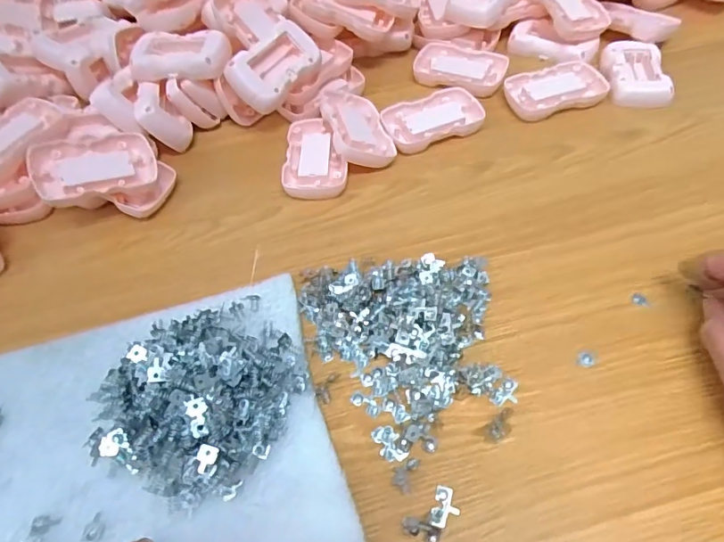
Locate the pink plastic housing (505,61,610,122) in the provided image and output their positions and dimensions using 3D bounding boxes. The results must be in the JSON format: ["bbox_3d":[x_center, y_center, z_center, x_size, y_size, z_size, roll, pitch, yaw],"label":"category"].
[{"bbox_3d":[0.183,-0.171,0.479,0.091,0.012,0.060,-16,55,-6],"label":"pink plastic housing"}]

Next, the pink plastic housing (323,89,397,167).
[{"bbox_3d":[-0.007,-0.129,0.455,0.057,0.017,0.090,5,48,-27],"label":"pink plastic housing"}]

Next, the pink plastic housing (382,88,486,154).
[{"bbox_3d":[0.065,-0.138,0.466,0.089,0.016,0.057,-19,56,-8],"label":"pink plastic housing"}]

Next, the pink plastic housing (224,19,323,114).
[{"bbox_3d":[-0.080,-0.186,0.458,0.052,0.026,0.090,44,66,-10],"label":"pink plastic housing"}]

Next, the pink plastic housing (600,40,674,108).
[{"bbox_3d":[0.263,-0.189,0.486,0.054,0.021,0.084,4,56,8],"label":"pink plastic housing"}]

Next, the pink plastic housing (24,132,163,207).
[{"bbox_3d":[-0.214,-0.084,0.405,0.090,0.015,0.056,-13,75,-22],"label":"pink plastic housing"}]

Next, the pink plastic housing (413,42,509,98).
[{"bbox_3d":[0.097,-0.202,0.507,0.089,0.019,0.060,14,57,14],"label":"pink plastic housing"}]

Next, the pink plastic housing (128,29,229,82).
[{"bbox_3d":[-0.168,-0.196,0.463,0.087,0.022,0.052,3,55,7],"label":"pink plastic housing"}]

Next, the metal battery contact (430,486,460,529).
[{"bbox_3d":[0.046,0.130,0.278,0.014,0.004,0.021,12,57,13],"label":"metal battery contact"}]

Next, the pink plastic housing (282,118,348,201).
[{"bbox_3d":[-0.040,-0.101,0.450,0.052,0.018,0.093,-2,55,3],"label":"pink plastic housing"}]

